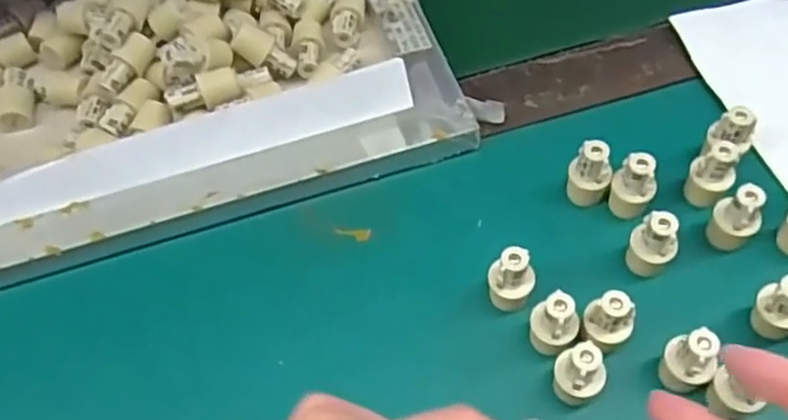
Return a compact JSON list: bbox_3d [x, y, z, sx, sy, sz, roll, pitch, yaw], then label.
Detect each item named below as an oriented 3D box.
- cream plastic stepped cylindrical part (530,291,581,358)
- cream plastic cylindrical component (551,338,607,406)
[{"bbox_3d":[0.079,0.059,0.347,0.023,0.039,0.020,23,61,19],"label":"cream plastic stepped cylindrical part"},{"bbox_3d":[0.089,0.080,0.333,0.023,0.039,0.018,27,63,21],"label":"cream plastic cylindrical component"}]

